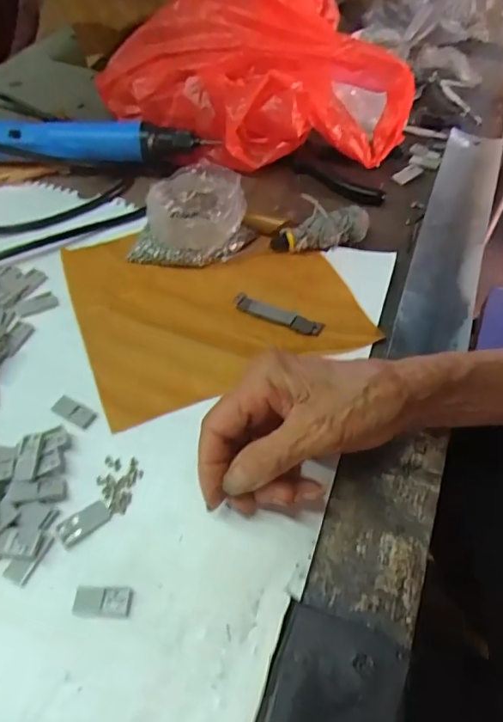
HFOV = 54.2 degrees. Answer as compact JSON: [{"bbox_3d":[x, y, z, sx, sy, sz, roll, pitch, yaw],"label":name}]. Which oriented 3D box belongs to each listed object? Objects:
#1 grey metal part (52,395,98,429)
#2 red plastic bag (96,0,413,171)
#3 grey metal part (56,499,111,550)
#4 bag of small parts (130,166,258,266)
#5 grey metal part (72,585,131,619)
[{"bbox_3d":[-0.113,0.032,0.314,0.029,0.004,0.012,26,58,18],"label":"grey metal part"},{"bbox_3d":[-0.007,-0.278,0.468,0.244,0.113,0.206,-15,55,-11],"label":"red plastic bag"},{"bbox_3d":[-0.093,0.089,0.270,0.029,0.004,0.015,-31,59,-21],"label":"grey metal part"},{"bbox_3d":[-0.047,-0.112,0.389,0.079,0.045,0.081,21,57,15],"label":"bag of small parts"},{"bbox_3d":[-0.075,0.120,0.246,0.029,0.004,0.013,2,54,2],"label":"grey metal part"}]

